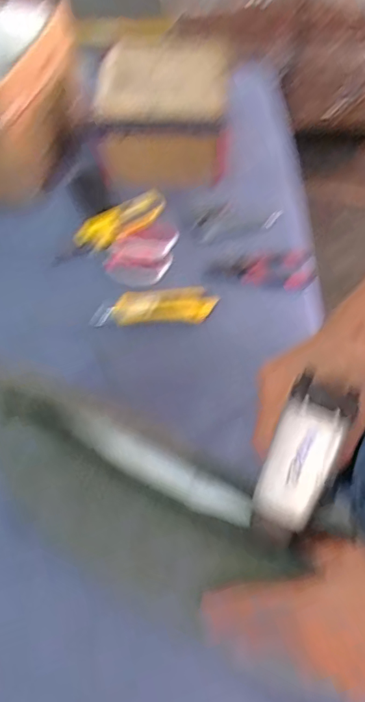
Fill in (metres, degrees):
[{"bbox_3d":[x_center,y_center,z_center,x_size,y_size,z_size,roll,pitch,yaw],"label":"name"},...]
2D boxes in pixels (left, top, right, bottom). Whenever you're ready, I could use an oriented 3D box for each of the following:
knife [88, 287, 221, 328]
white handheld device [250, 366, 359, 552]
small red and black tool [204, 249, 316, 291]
[{"bbox_3d":[-0.041,-0.066,0.691,0.174,0.014,0.052,-3,57,2],"label":"knife"},{"bbox_3d":[0.076,0.077,0.317,0.039,0.109,0.030,22,17,17],"label":"white handheld device"},{"bbox_3d":[0.119,-0.128,0.731,0.157,0.014,0.068,1,57,5],"label":"small red and black tool"}]

